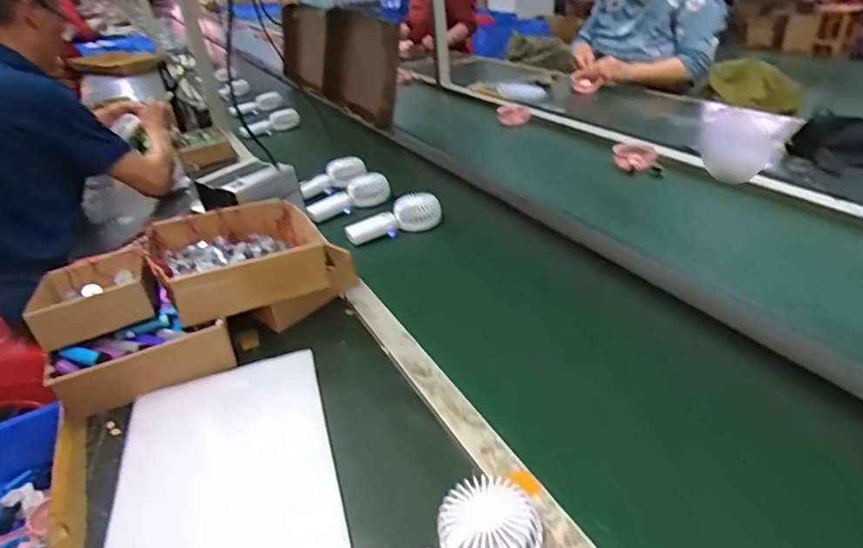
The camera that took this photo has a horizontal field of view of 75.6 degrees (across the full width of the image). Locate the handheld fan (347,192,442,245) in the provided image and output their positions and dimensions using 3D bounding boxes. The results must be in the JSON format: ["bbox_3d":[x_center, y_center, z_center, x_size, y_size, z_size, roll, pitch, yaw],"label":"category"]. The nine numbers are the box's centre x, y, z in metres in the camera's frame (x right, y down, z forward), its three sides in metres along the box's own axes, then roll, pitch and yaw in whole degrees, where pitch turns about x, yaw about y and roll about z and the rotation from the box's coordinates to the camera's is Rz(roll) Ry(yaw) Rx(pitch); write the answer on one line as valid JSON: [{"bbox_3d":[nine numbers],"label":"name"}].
[{"bbox_3d":[-0.073,-0.108,1.077,0.192,0.042,0.070,-19,35,-20],"label":"handheld fan"}]

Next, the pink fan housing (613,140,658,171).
[{"bbox_3d":[0.447,-0.260,1.223,0.088,0.040,0.061,1,33,11],"label":"pink fan housing"}]

